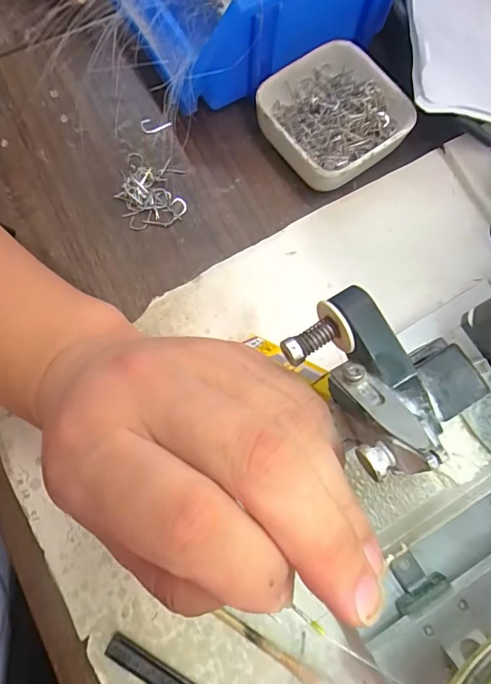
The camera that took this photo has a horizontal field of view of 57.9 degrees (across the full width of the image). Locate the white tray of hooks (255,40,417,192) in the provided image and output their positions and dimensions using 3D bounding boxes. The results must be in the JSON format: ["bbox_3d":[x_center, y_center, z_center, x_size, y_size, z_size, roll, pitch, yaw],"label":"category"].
[{"bbox_3d":[0.056,-0.145,0.294,0.087,0.029,0.083,-40,80,-10],"label":"white tray of hooks"}]

